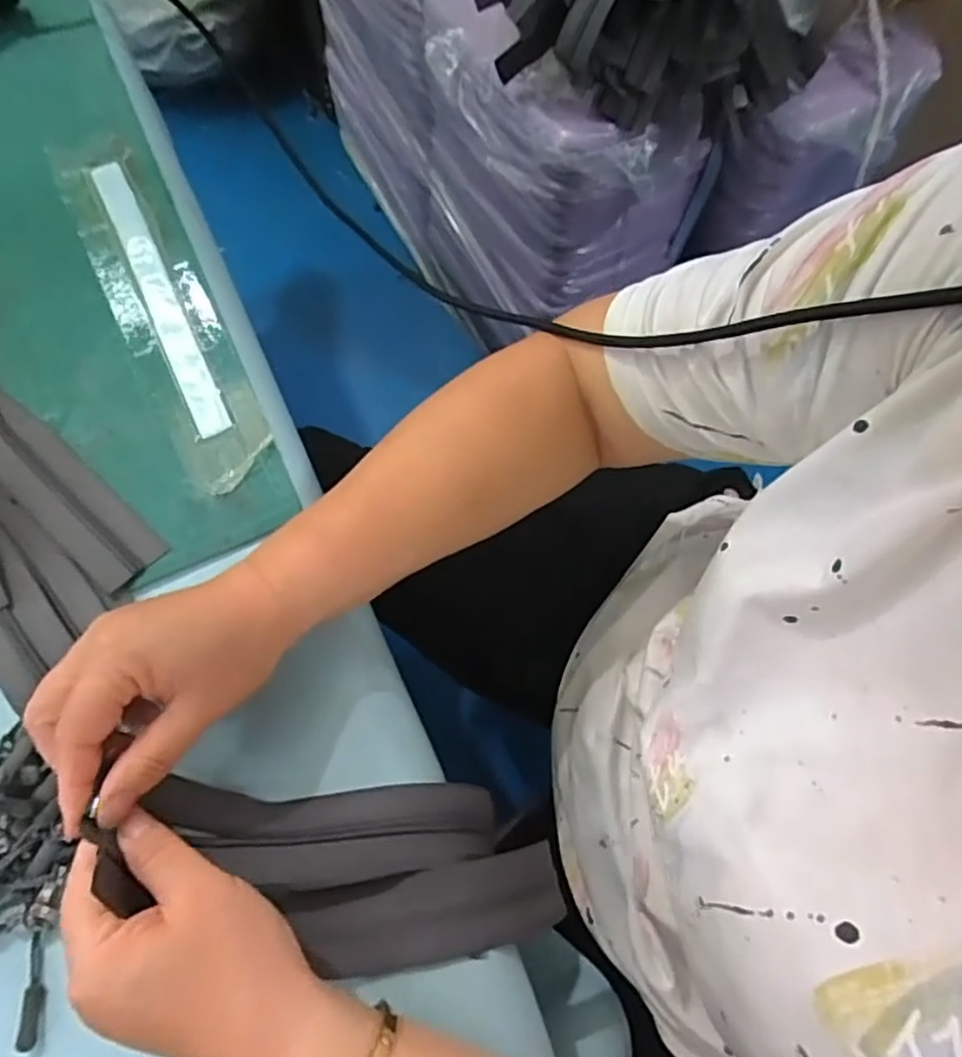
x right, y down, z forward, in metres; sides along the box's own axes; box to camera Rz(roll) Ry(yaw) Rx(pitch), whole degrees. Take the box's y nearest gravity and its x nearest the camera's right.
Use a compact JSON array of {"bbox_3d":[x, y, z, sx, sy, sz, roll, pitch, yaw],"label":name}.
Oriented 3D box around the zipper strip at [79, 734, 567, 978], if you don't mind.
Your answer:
[{"bbox_3d":[-0.061,0.162,0.318,0.230,0.048,0.085,17,72,-13],"label":"zipper strip"}]

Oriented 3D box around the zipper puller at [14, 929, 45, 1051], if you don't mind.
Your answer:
[{"bbox_3d":[-0.209,0.215,0.311,0.007,0.004,0.047,-1,73,-4],"label":"zipper puller"}]

